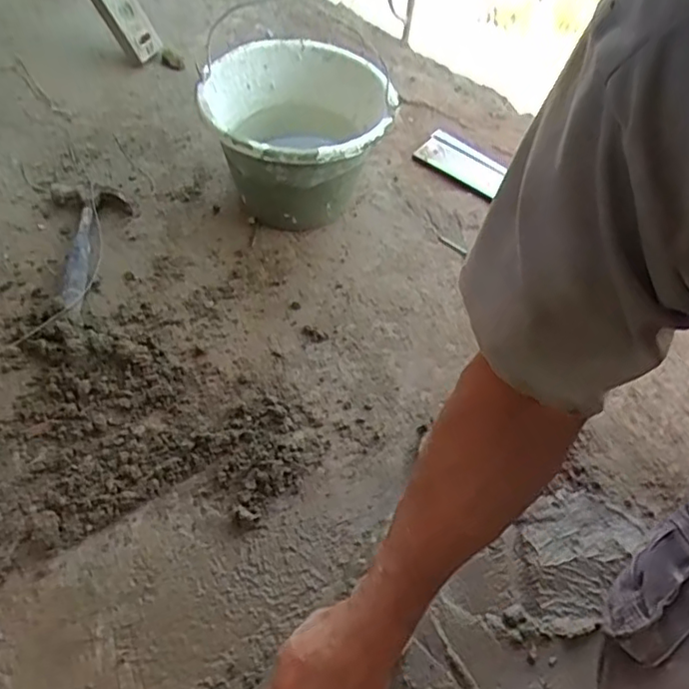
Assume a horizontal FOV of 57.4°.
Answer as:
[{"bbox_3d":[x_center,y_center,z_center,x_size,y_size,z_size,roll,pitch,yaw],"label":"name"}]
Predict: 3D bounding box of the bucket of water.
[{"bbox_3d":[-0.053,-0.261,0.811,0.216,0.193,0.225,1,56,-2],"label":"bucket of water"}]

